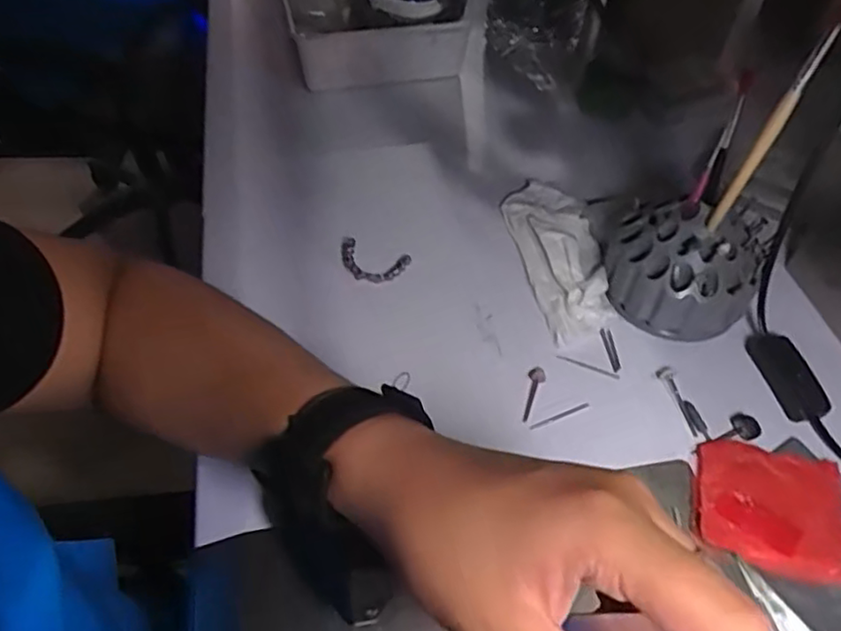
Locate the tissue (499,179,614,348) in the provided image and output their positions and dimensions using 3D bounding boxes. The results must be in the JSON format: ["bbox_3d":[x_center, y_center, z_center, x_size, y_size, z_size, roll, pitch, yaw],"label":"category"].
[{"bbox_3d":[0.110,-0.047,0.508,0.062,0.013,0.160,-7,51,-8],"label":"tissue"}]

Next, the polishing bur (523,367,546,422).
[{"bbox_3d":[0.075,0.051,0.436,0.011,0.008,0.038,14,52,10],"label":"polishing bur"}]

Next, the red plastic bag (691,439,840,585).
[{"bbox_3d":[0.203,0.111,0.382,0.082,0.006,0.076,16,52,11],"label":"red plastic bag"}]

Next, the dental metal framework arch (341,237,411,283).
[{"bbox_3d":[-0.037,-0.041,0.499,0.053,0.007,0.033,14,52,9],"label":"dental metal framework arch"}]

